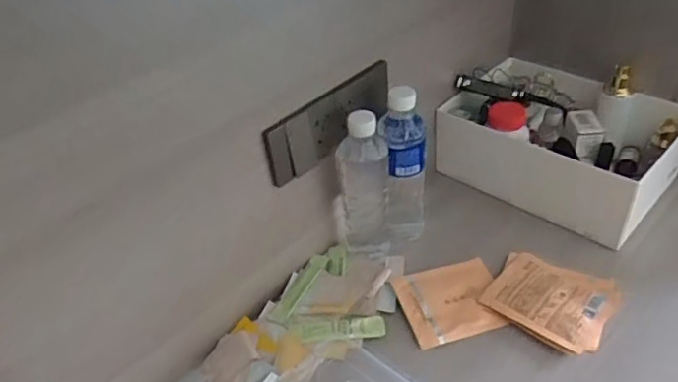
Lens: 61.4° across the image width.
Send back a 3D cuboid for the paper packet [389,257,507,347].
[{"bbox_3d":[0.140,0.130,0.702,0.119,0.006,0.111,-12,39,-7],"label":"paper packet"}]

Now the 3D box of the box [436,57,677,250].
[{"bbox_3d":[0.318,-0.078,0.827,0.299,0.121,0.209,23,48,31],"label":"box"}]

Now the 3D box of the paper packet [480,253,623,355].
[{"bbox_3d":[0.251,0.127,0.680,0.131,0.014,0.116,23,47,31],"label":"paper packet"}]

